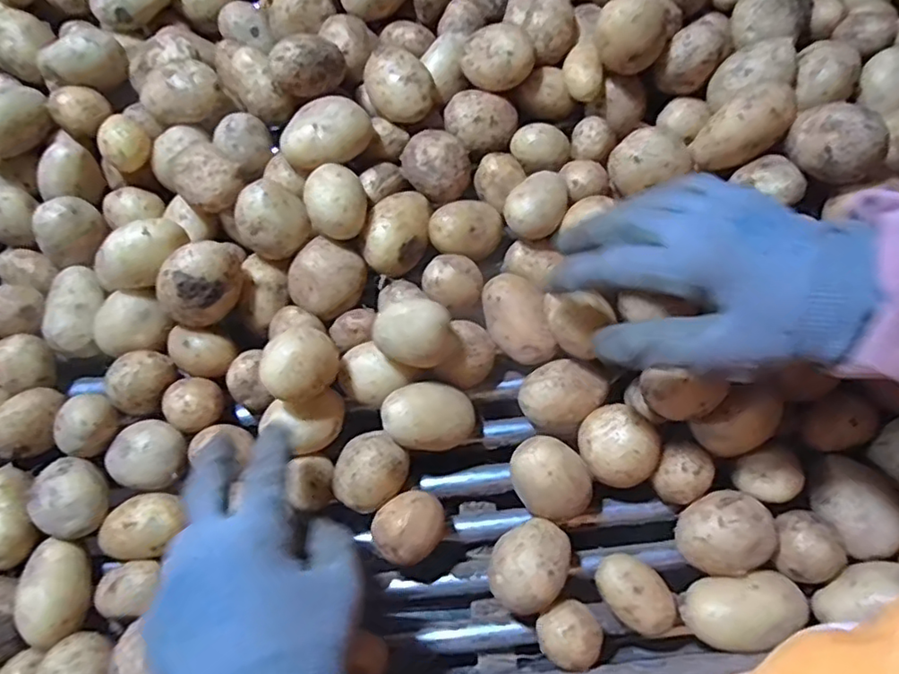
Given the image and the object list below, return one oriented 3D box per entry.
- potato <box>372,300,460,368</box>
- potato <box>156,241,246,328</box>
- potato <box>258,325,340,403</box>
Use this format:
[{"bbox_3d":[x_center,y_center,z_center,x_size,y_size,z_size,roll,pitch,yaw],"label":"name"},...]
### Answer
[{"bbox_3d":[-0.022,-0.001,0.375,0.051,0.036,0.034,2,71,-1],"label":"potato"},{"bbox_3d":[-0.160,-0.036,0.389,0.038,0.043,0.053,18,72,4],"label":"potato"},{"bbox_3d":[-0.090,0.019,0.371,0.045,0.040,0.038,-28,74,-11],"label":"potato"}]

